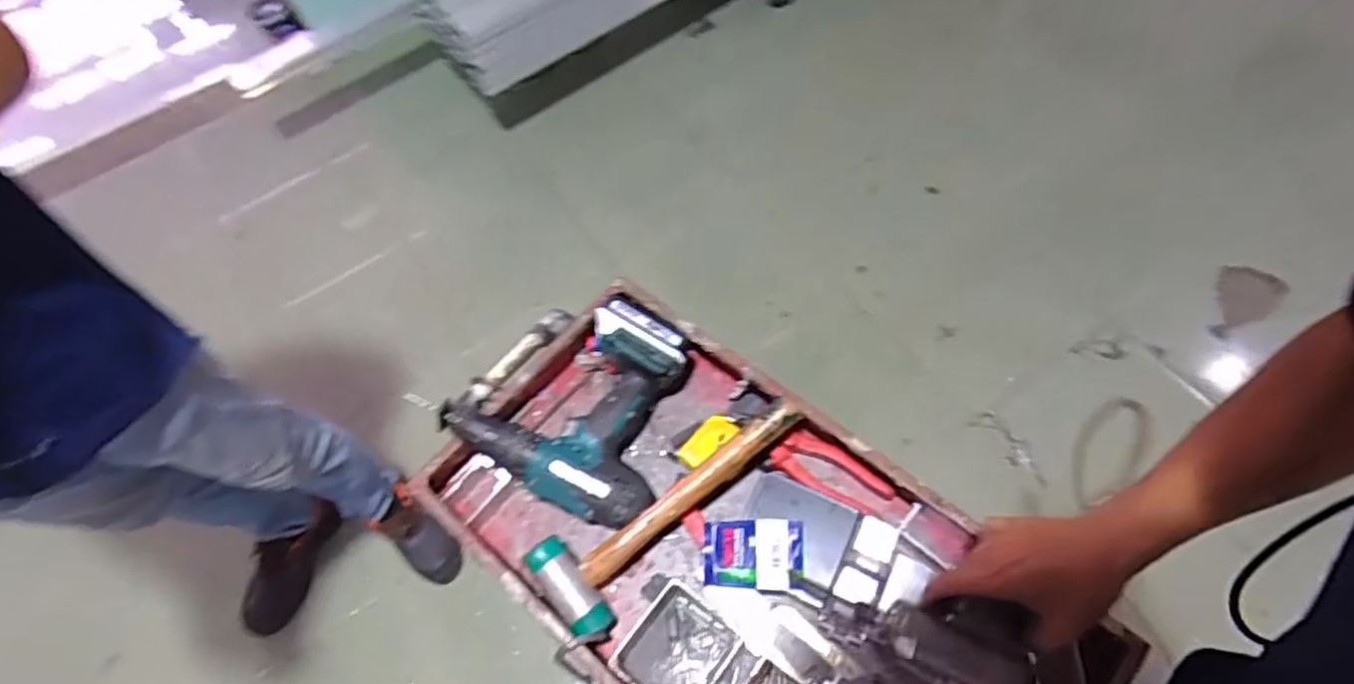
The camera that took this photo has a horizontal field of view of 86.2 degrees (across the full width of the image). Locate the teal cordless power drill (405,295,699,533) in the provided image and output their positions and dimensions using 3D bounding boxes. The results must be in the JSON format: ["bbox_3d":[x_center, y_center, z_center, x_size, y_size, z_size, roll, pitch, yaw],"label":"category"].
[{"bbox_3d":[-0.121,0.063,0.833,0.258,0.093,0.234,24,66,18],"label":"teal cordless power drill"}]

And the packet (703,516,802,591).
[{"bbox_3d":[0.077,0.215,0.733,0.097,0.033,0.065,2,60,3],"label":"packet"}]

